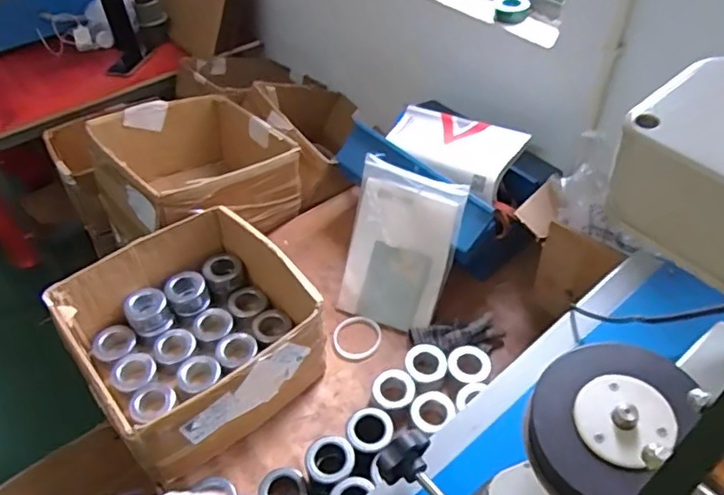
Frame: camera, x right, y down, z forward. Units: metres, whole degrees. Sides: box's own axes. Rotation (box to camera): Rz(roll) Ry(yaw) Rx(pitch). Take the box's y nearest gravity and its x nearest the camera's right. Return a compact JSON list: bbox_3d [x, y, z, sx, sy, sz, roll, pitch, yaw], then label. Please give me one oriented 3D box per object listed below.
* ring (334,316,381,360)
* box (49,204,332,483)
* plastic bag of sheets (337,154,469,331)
[{"bbox_3d":[-0.008,0.159,1.024,0.082,0.009,0.084,-2,46,2],"label":"ring"},{"bbox_3d":[-0.265,0.145,0.936,0.340,0.175,0.324,-32,52,-24],"label":"box"},{"bbox_3d":[0.064,0.001,1.019,0.186,0.273,0.021,18,12,16],"label":"plastic bag of sheets"}]

